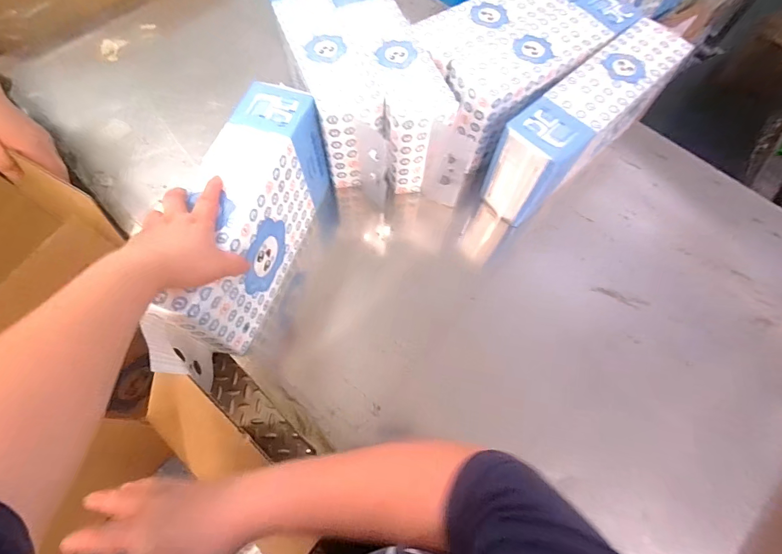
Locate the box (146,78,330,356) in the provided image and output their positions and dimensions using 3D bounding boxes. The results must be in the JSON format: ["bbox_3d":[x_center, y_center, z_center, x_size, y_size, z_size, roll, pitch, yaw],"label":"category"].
[{"bbox_3d":[-0.178,-0.074,0.478,0.094,0.151,0.319,12,67,4],"label":"box"}]

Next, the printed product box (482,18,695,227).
[{"bbox_3d":[0.292,-0.234,0.561,0.313,0.152,0.086,-39,73,-16],"label":"printed product box"}]

